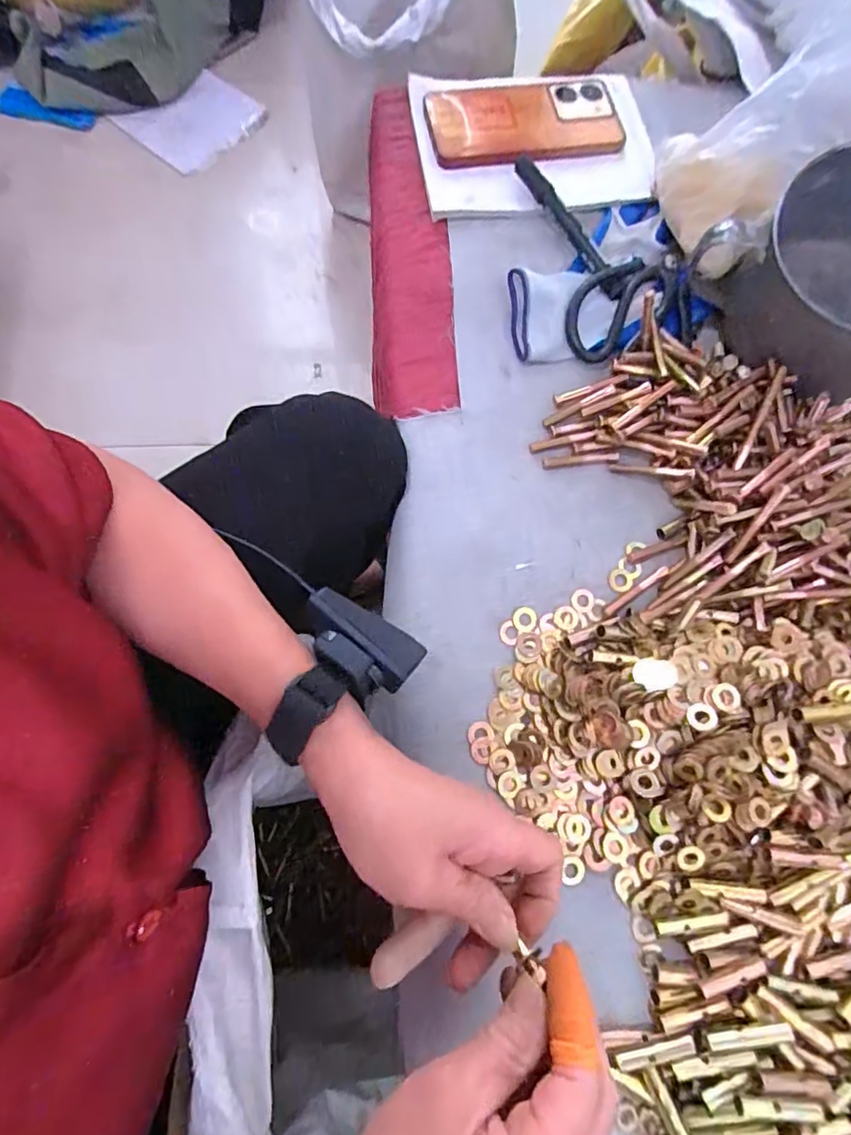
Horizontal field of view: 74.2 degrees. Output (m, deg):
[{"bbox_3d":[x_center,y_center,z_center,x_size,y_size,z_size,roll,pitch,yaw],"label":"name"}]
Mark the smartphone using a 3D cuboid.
[{"bbox_3d":[0.090,-0.381,0.481,0.170,0.016,0.084,-11,75,-7],"label":"smartphone"}]

